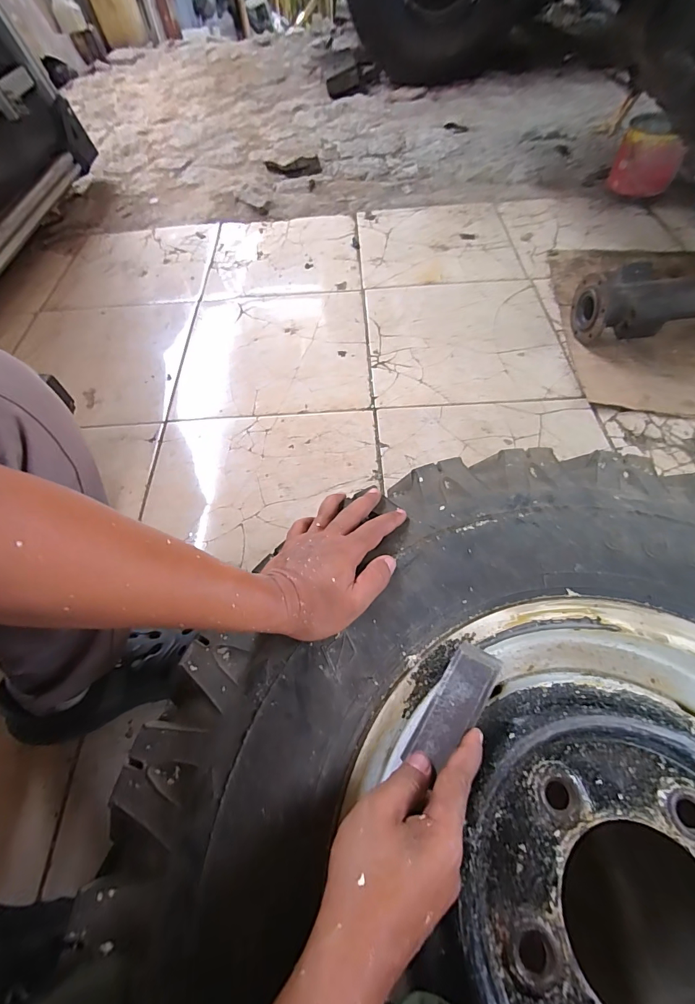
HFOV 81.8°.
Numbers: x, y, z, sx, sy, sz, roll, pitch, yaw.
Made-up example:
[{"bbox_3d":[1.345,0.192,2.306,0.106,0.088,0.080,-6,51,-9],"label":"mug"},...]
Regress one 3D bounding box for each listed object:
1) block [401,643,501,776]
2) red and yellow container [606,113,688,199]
[{"bbox_3d":[0.088,0.164,0.327,0.036,0.015,0.100,33,63,22],"label":"block"},{"bbox_3d":[0.828,-0.943,1.105,0.155,0.149,0.177,27,64,18],"label":"red and yellow container"}]

